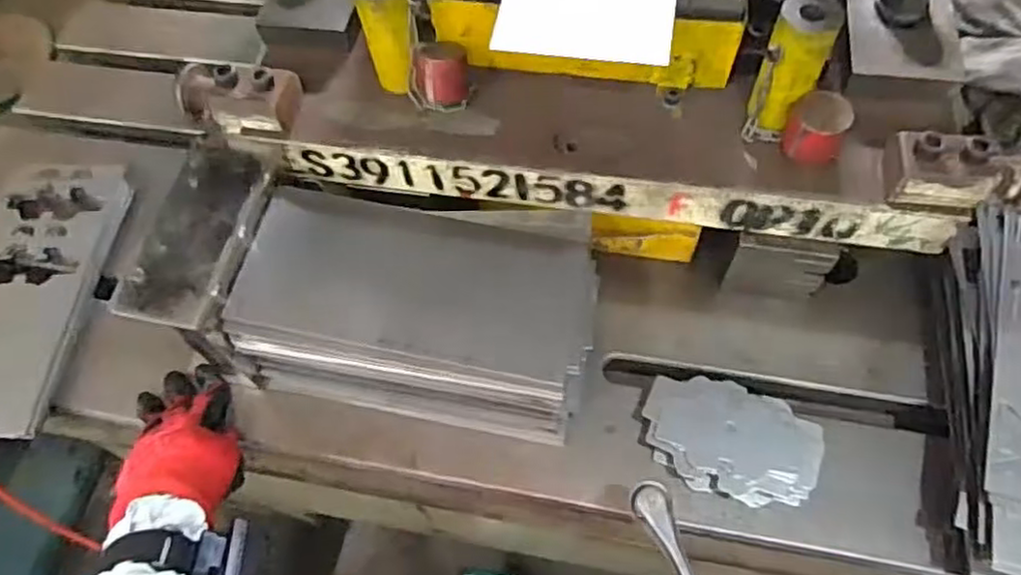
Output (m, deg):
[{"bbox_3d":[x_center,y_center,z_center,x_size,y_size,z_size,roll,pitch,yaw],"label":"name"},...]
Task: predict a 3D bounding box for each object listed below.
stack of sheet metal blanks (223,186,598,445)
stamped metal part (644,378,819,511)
[{"bbox_3d":[-0.068,0.017,0.557,0.258,0.114,0.144,10,62,10],"label":"stack of sheet metal blanks"},{"bbox_3d":[0.170,0.115,0.527,0.134,0.024,0.084,20,68,2],"label":"stamped metal part"}]

